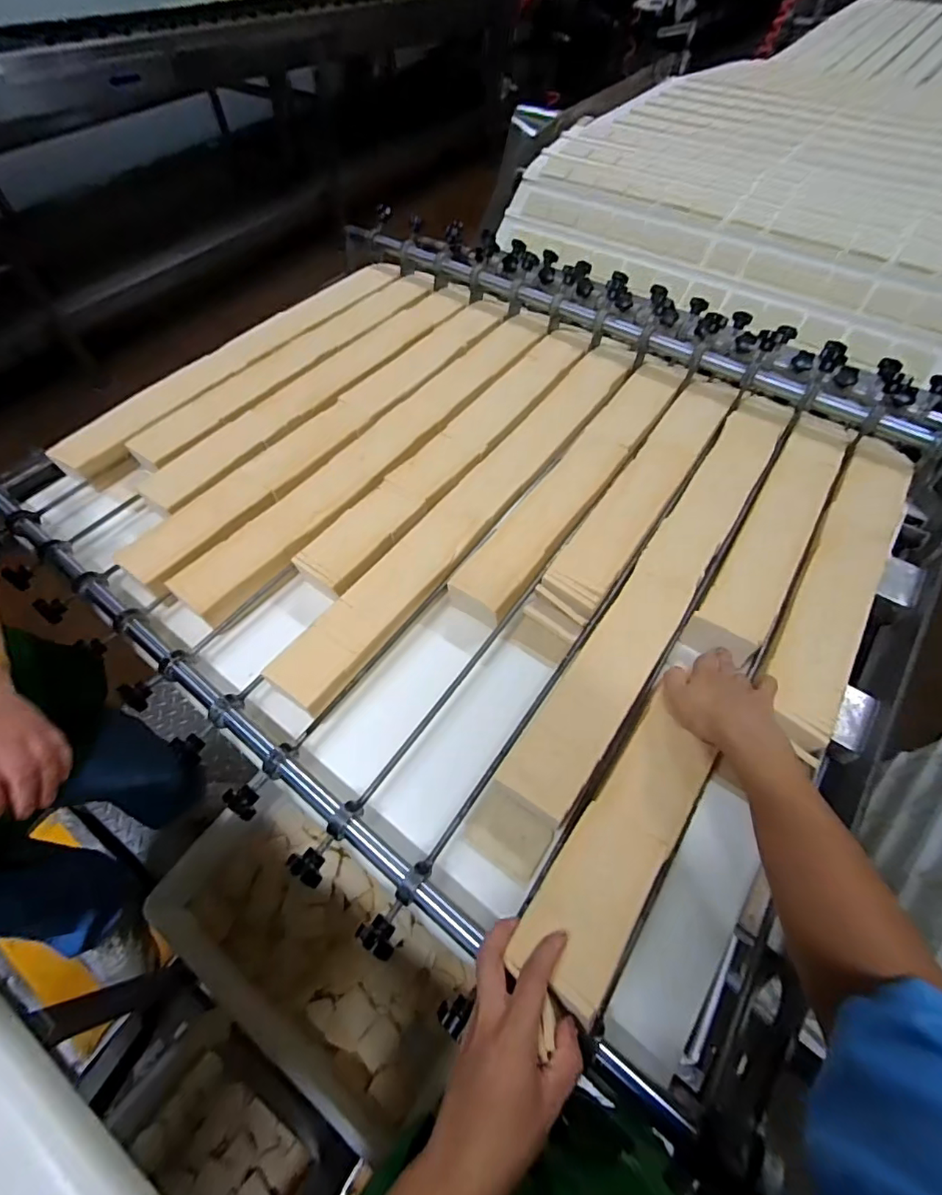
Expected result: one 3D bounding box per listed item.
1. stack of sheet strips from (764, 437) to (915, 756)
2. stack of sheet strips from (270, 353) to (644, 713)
[{"bbox_3d":[0.462,-0.047,0.623,0.077,0.025,0.502,29,62,18],"label":"stack of sheet strips"},{"bbox_3d":[0.019,-0.151,0.719,0.101,0.023,0.738,31,62,19],"label":"stack of sheet strips"}]

